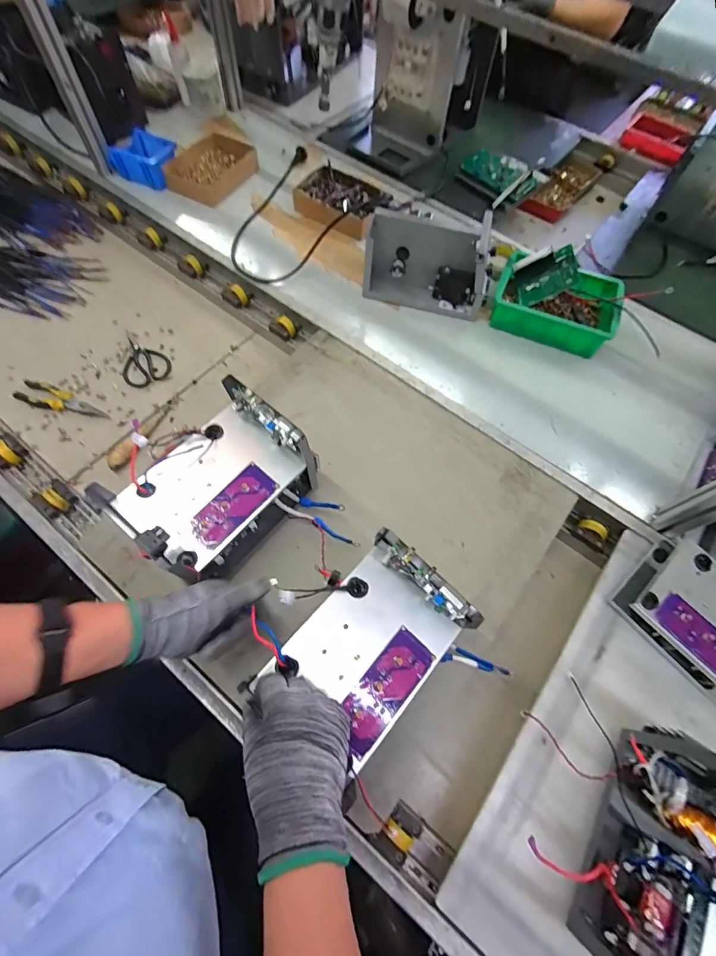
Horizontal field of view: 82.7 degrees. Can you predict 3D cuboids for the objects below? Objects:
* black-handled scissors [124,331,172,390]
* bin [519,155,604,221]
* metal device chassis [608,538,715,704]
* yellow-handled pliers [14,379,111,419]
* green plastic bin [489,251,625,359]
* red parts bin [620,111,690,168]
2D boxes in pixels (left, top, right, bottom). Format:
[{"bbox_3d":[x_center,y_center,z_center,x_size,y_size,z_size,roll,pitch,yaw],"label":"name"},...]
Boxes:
[{"bbox_3d":[-0.480,-0.263,0.901,0.098,0.008,0.160,-30,70,-15],"label":"black-handled scissors"},{"bbox_3d":[0.586,-0.834,1.185,0.113,0.044,0.304,39,70,15],"label":"bin"},{"bbox_3d":[0.535,0.221,0.600,0.166,0.065,0.250,-41,73,-18],"label":"metal device chassis"},{"bbox_3d":[-0.602,-0.155,0.834,0.201,0.014,0.053,17,66,6],"label":"yellow-handled pliers"},{"bbox_3d":[0.417,-0.371,0.868,0.253,0.064,0.189,18,66,6],"label":"green plastic bin"},{"bbox_3d":[0.882,-0.999,1.196,0.191,0.054,0.082,39,70,15],"label":"red parts bin"}]

